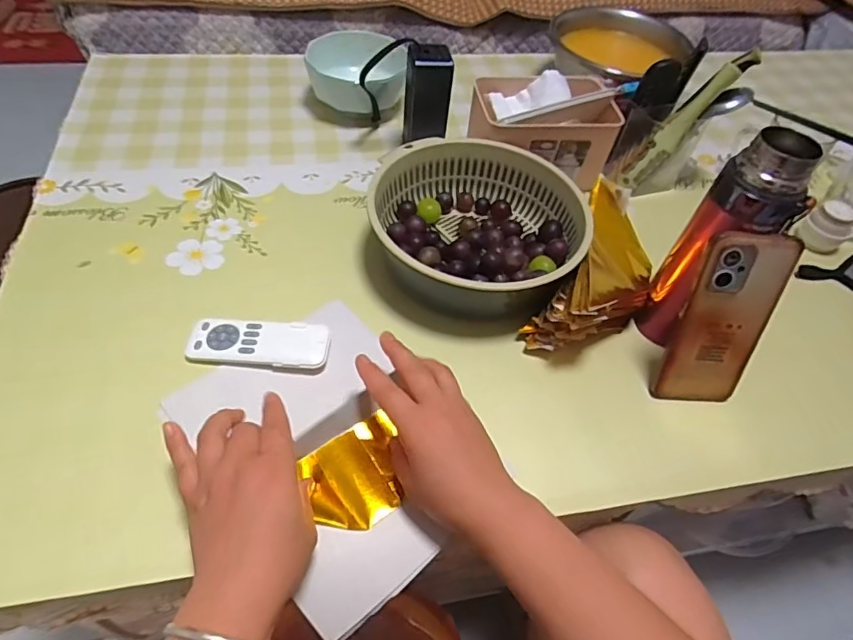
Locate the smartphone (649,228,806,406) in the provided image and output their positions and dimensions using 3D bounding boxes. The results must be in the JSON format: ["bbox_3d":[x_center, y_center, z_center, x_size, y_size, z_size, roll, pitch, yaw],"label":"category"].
[{"bbox_3d":[0.253,0.002,0.449,0.072,0.158,0.014,3,32,-3],"label":"smartphone"}]

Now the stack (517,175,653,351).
[{"bbox_3d":[0.174,-0.040,0.527,0.091,0.078,0.172,28,54,15],"label":"stack"}]

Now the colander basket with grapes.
[{"bbox_3d":[0.052,-0.104,0.566,0.212,0.074,0.195,3,52,-4],"label":"colander basket with grapes"}]

